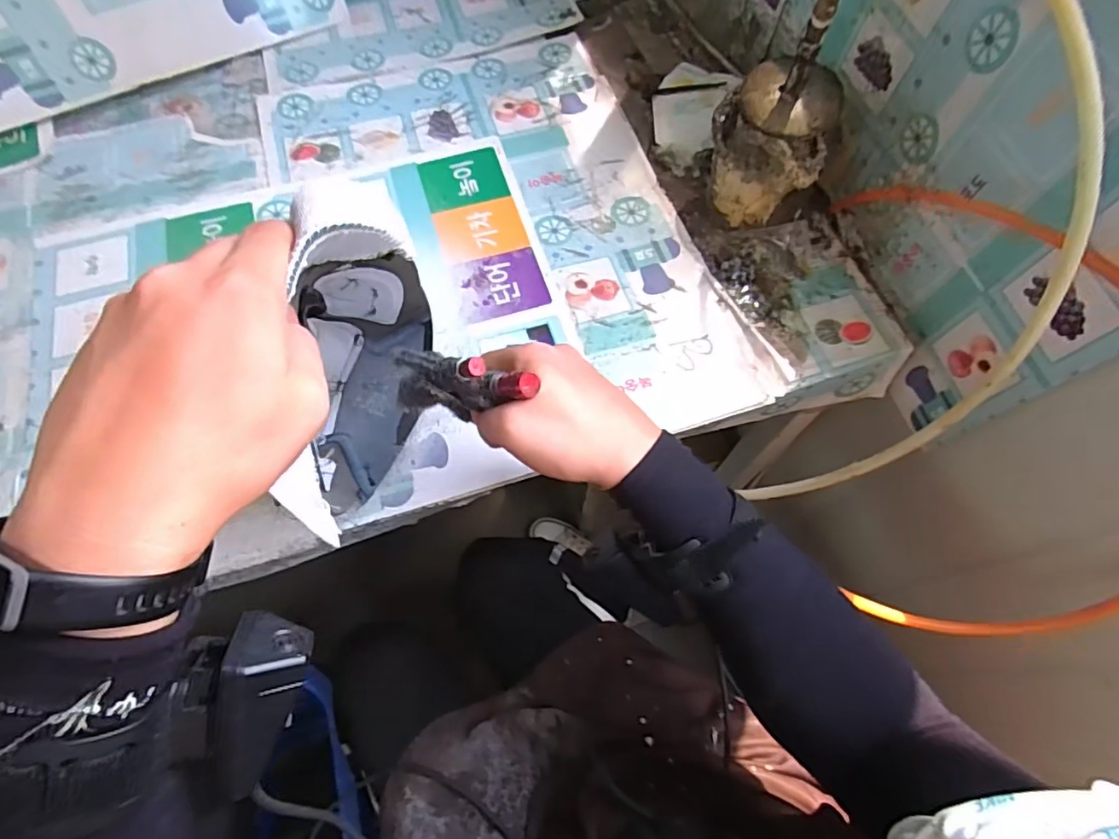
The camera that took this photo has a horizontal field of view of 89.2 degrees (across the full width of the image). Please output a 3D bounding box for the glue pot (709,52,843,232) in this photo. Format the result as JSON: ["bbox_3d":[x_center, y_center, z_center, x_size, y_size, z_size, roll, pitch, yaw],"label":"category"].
[{"bbox_3d":[0.202,-0.249,0.525,0.117,0.147,0.117,0,66,0],"label":"glue pot"}]

